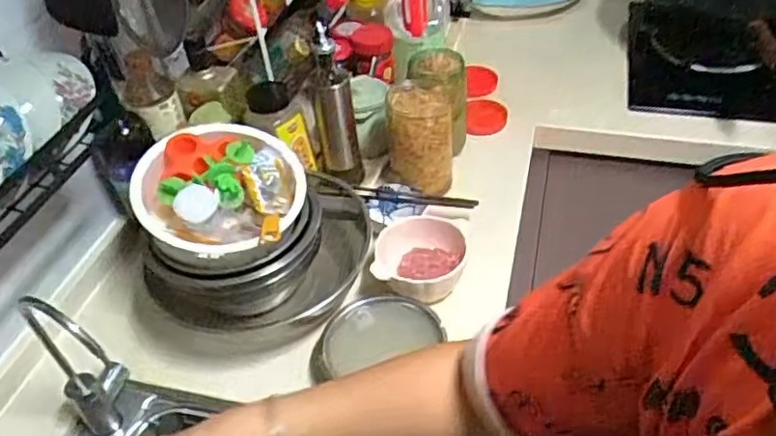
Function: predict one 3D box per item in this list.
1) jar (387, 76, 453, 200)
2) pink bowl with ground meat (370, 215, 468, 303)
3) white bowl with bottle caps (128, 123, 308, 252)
[{"bbox_3d":[0.049,-0.121,0.982,0.095,0.143,0.101,-5,43,1],"label":"jar"},{"bbox_3d":[0.045,0.054,0.872,0.123,0.051,0.120,-3,44,3],"label":"pink bowl with ground meat"},{"bbox_3d":[-0.213,-0.033,0.817,0.207,0.080,0.207,5,57,-8],"label":"white bowl with bottle caps"}]

